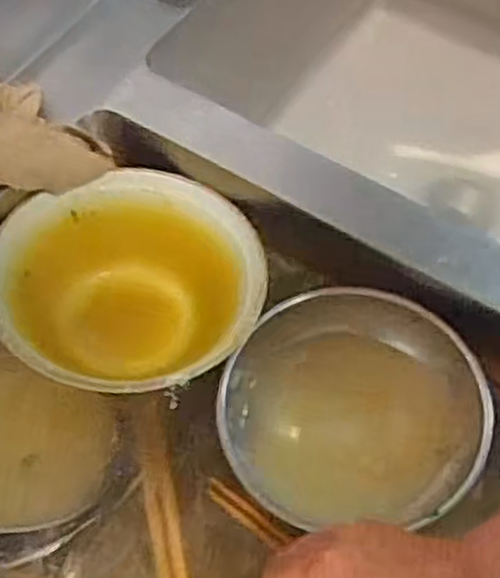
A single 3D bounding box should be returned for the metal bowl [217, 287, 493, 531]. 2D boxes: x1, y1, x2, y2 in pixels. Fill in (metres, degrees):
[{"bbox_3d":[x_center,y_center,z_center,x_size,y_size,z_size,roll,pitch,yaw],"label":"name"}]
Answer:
[{"bbox_3d":[0.069,0.085,0.554,0.176,0.070,0.153,-7,60,-4],"label":"metal bowl"}]

